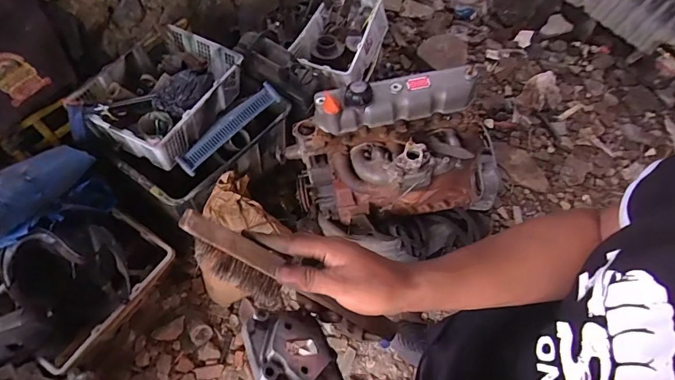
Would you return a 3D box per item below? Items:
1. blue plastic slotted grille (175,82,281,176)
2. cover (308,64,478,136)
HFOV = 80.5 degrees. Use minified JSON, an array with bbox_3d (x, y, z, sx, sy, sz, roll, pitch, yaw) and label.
[{"bbox_3d":[-0.353,-0.204,1.287,0.382,0.067,0.076,-42,70,-6],"label":"blue plastic slotted grille"},{"bbox_3d":[0.165,-0.257,1.164,0.470,0.159,0.089,-8,61,-3],"label":"cover"}]

